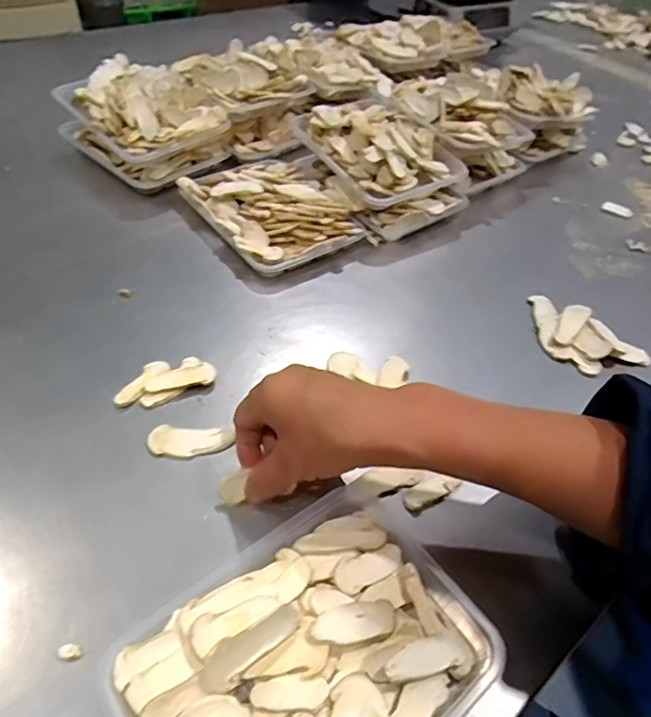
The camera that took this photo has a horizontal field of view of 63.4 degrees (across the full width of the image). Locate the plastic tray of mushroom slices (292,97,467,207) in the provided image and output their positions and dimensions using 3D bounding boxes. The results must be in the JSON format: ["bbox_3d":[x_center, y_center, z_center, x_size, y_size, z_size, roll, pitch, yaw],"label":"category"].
[{"bbox_3d":[0.059,-0.241,0.592,0.138,0.051,0.161,-22,55,-25],"label":"plastic tray of mushroom slices"}]

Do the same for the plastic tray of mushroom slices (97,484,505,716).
[{"bbox_3d":[-0.007,0.158,0.278,0.180,0.032,0.136,-28,57,-29],"label":"plastic tray of mushroom slices"}]

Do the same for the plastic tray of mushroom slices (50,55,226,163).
[{"bbox_3d":[-0.204,-0.293,0.603,0.148,0.048,0.167,-30,59,-30],"label":"plastic tray of mushroom slices"}]

